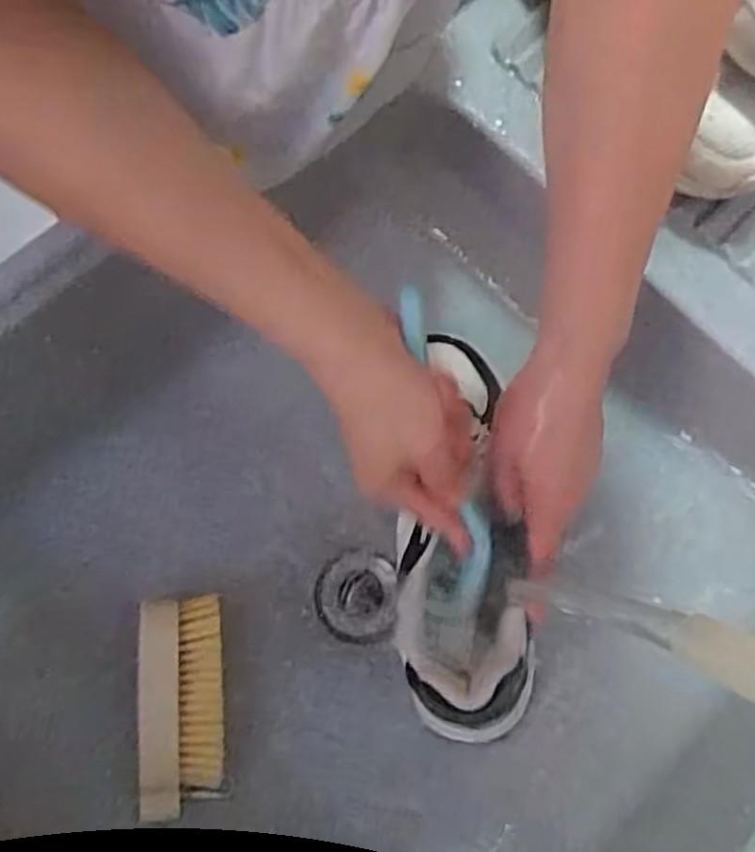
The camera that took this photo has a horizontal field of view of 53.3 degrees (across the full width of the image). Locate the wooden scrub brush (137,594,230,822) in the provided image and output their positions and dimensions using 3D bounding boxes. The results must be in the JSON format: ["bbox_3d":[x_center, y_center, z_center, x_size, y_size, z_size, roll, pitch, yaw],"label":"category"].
[{"bbox_3d":[-0.125,0.184,0.499,0.052,0.065,0.130,-5,68,-1],"label":"wooden scrub brush"}]

